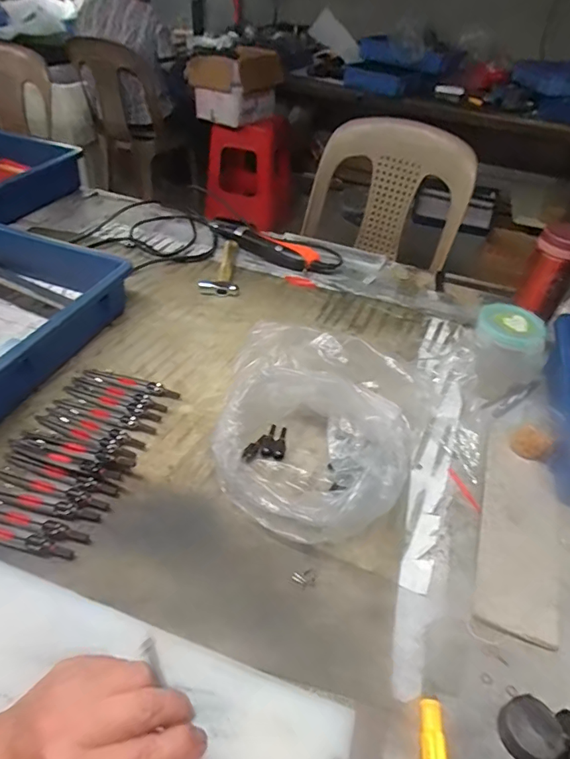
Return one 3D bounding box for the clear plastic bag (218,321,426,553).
[{"bbox_3d":[0.040,0.054,0.483,0.213,0.095,0.221,9,45,3],"label":"clear plastic bag"}]

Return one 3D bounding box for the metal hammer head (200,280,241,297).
[{"bbox_3d":[-0.105,-0.147,0.736,0.063,0.015,0.028,-2,45,-8],"label":"metal hammer head"}]

